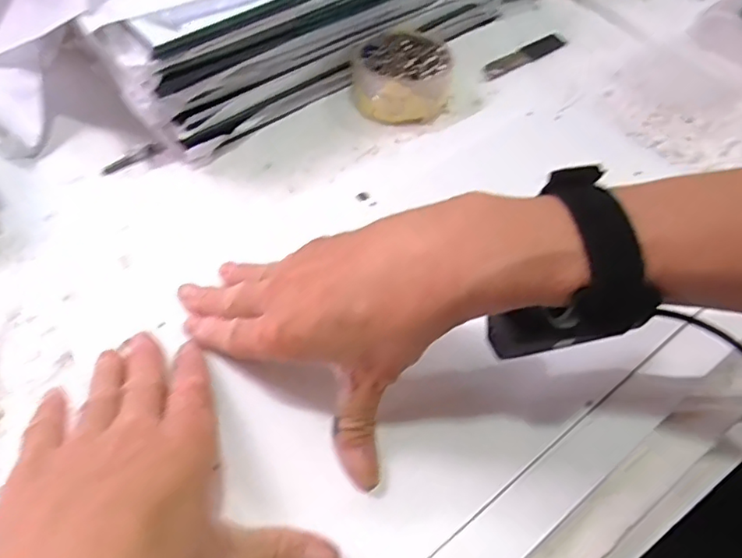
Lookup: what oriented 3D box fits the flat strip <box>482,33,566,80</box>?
[{"bbox_3d":[0.146,-0.213,0.537,0.102,0.004,0.022,-30,60,-21],"label":"flat strip"}]

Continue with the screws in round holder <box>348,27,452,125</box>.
[{"bbox_3d":[0.028,-0.177,0.493,0.086,0.040,0.093,8,54,4],"label":"screws in round holder"}]

